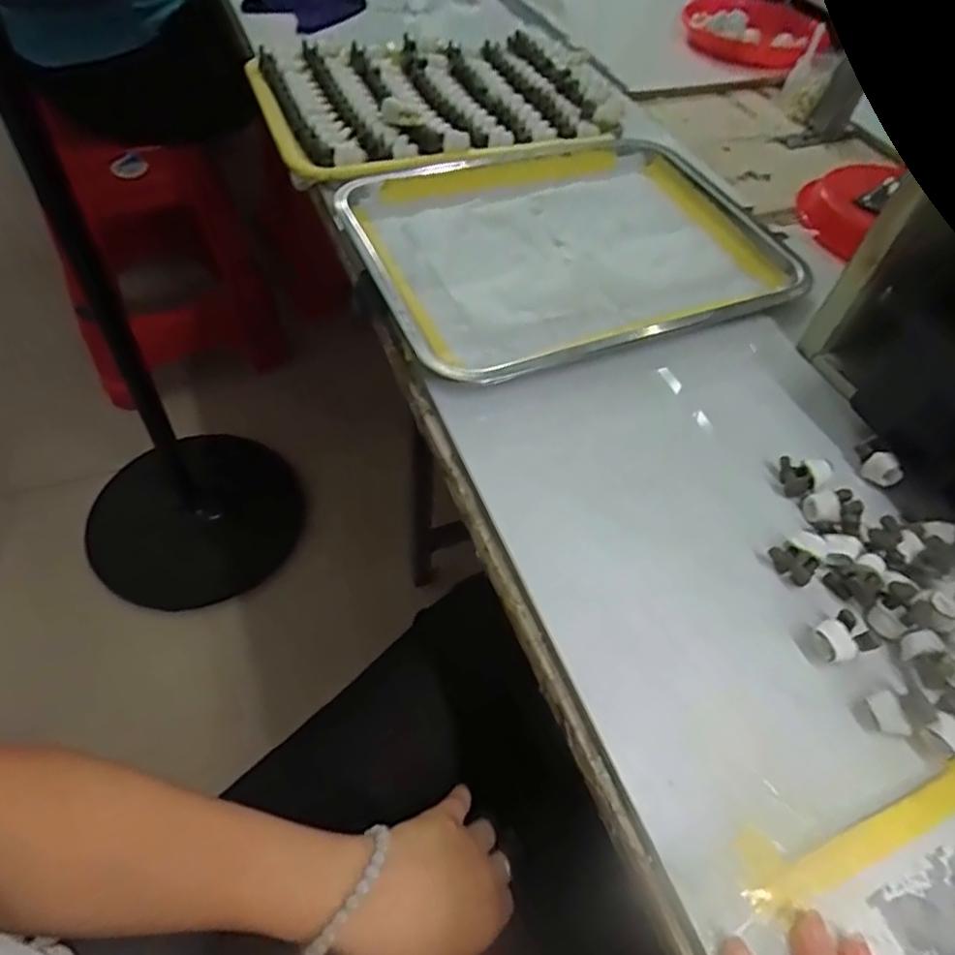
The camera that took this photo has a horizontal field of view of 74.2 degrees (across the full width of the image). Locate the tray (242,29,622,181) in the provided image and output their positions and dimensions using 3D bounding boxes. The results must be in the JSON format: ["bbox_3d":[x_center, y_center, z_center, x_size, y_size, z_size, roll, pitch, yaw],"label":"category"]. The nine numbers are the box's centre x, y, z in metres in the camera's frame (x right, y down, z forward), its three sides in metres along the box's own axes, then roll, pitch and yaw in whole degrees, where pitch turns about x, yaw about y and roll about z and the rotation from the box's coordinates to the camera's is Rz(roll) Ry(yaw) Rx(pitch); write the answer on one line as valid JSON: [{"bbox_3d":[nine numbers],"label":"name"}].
[{"bbox_3d":[-0.042,-0.390,0.644,0.340,0.036,0.239,-20,58,-19],"label":"tray"}]

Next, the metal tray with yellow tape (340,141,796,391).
[{"bbox_3d":[0.088,-0.200,0.538,0.360,0.028,0.262,-18,57,-17],"label":"metal tray with yellow tape"}]

